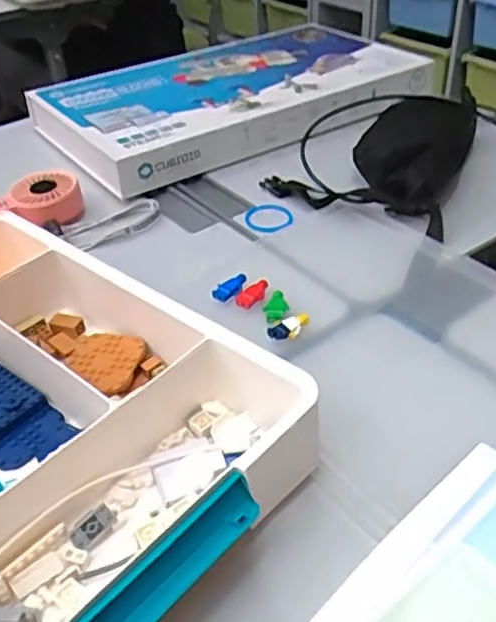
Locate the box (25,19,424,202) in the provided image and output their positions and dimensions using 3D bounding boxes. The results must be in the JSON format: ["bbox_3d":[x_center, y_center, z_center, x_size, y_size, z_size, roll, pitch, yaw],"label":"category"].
[{"bbox_3d":[-0.036,-0.335,1.018,0.527,0.059,0.346,-25,43,-26],"label":"box"}]

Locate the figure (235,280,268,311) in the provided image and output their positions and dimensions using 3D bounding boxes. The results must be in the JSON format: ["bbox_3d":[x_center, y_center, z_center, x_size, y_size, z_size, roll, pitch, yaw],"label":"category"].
[{"bbox_3d":[0.005,-0.016,0.637,0.019,0.012,0.037,27,47,33],"label":"figure"}]

